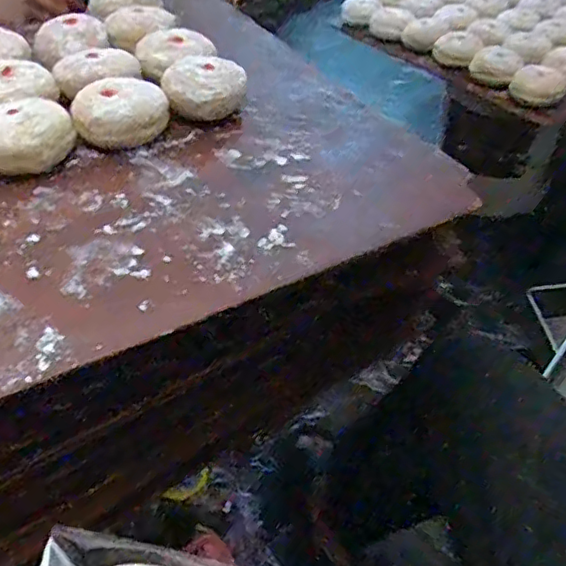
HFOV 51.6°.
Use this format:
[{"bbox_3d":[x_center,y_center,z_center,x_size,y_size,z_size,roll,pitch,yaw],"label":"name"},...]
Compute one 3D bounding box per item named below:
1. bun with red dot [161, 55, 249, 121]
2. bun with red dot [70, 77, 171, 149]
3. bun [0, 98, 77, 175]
[{"bbox_3d":[-0.077,-0.203,0.603,0.075,0.043,0.079,-1,46,1],"label":"bun with red dot"},{"bbox_3d":[-0.153,-0.165,0.568,0.072,0.044,0.087,30,54,27],"label":"bun with red dot"},{"bbox_3d":[-0.239,-0.135,0.540,0.086,0.044,0.079,-4,47,-2],"label":"bun"}]

